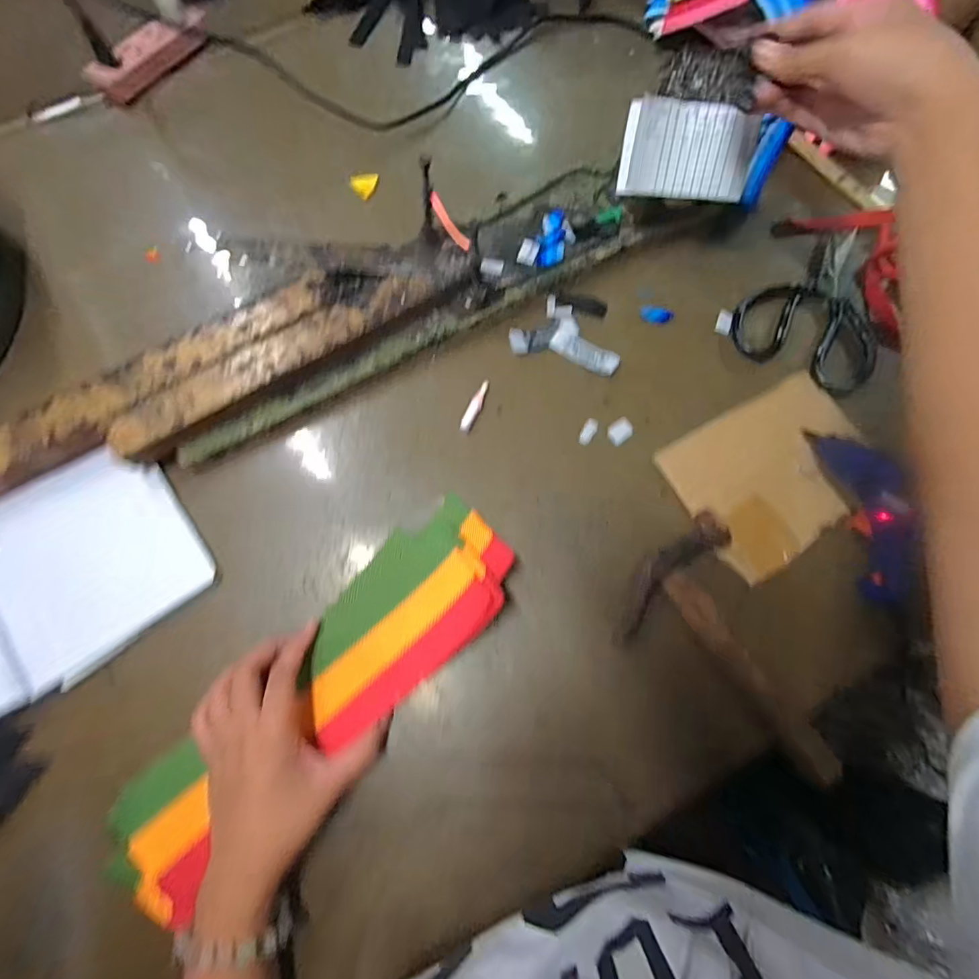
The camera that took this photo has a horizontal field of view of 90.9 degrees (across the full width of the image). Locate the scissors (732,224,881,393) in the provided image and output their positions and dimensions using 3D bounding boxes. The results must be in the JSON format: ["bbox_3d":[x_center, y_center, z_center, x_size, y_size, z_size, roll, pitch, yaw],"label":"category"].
[{"bbox_3d":[0.314,-0.177,0.455,0.128,0.007,0.171,29,75,8],"label":"scissors"}]

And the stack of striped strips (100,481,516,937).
[{"bbox_3d":[-0.118,0.140,0.347,0.322,0.038,0.095,-43,78,-11],"label":"stack of striped strips"}]

